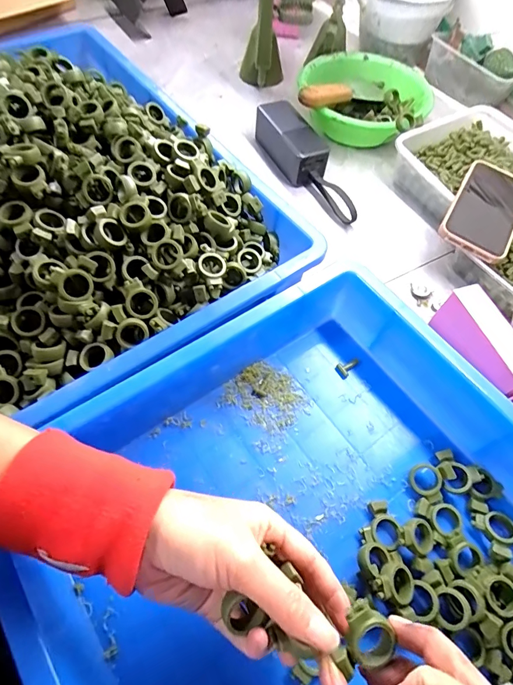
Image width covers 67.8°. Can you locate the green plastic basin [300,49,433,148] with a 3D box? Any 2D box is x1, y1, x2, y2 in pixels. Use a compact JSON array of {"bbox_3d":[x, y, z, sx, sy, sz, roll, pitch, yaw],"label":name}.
[{"bbox_3d":[0.166,-0.373,0.605,0.189,0.070,0.190,2,60,-3],"label":"green plastic basin"}]

